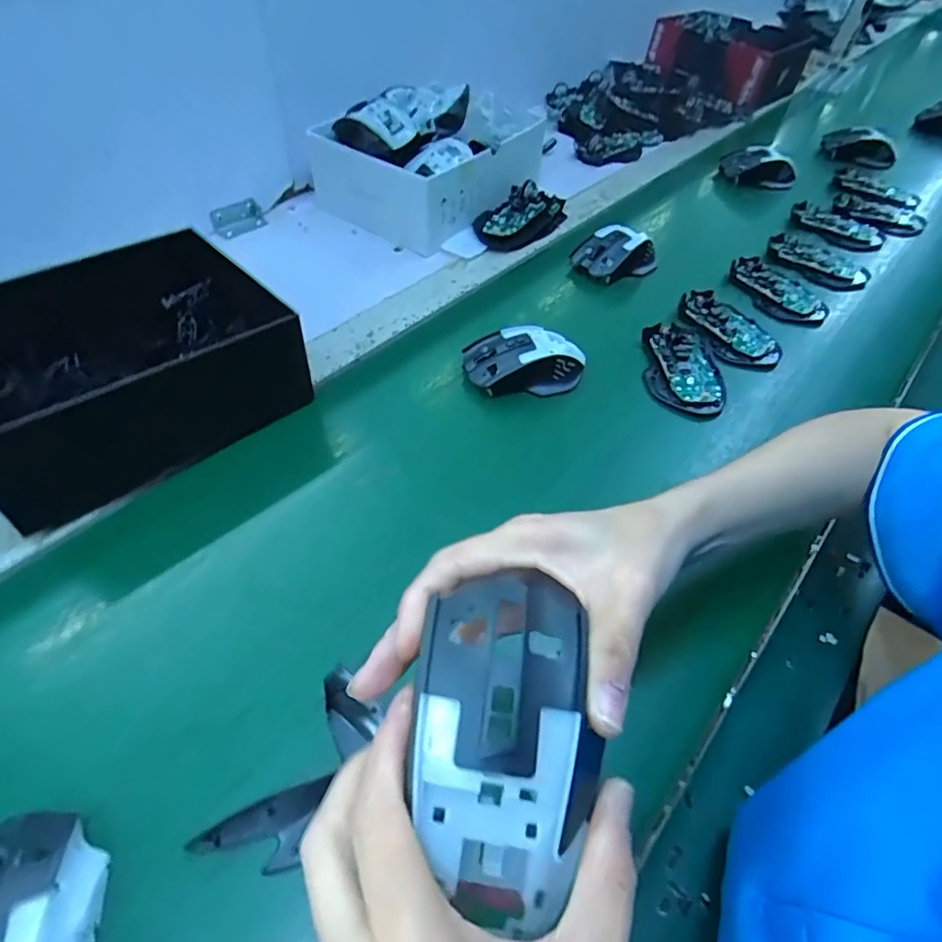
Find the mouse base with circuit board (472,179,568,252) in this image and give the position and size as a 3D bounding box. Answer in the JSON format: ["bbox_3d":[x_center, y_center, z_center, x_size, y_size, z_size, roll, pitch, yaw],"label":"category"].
[{"bbox_3d":[0.067,-0.322,0.687,0.076,0.040,0.155,33,57,21],"label":"mouse base with circuit board"}]

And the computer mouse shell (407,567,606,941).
[{"bbox_3d":[0.014,0.091,0.188,0.063,0.043,0.104,2,51,-2],"label":"computer mouse shell"}]

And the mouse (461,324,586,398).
[{"bbox_3d":[0.051,-0.101,0.505,0.109,0.039,0.059,-2,51,-5],"label":"mouse"}]

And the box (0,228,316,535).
[{"bbox_3d":[-0.283,-0.094,0.448,0.251,0.083,0.181,-34,61,-27],"label":"box"}]

